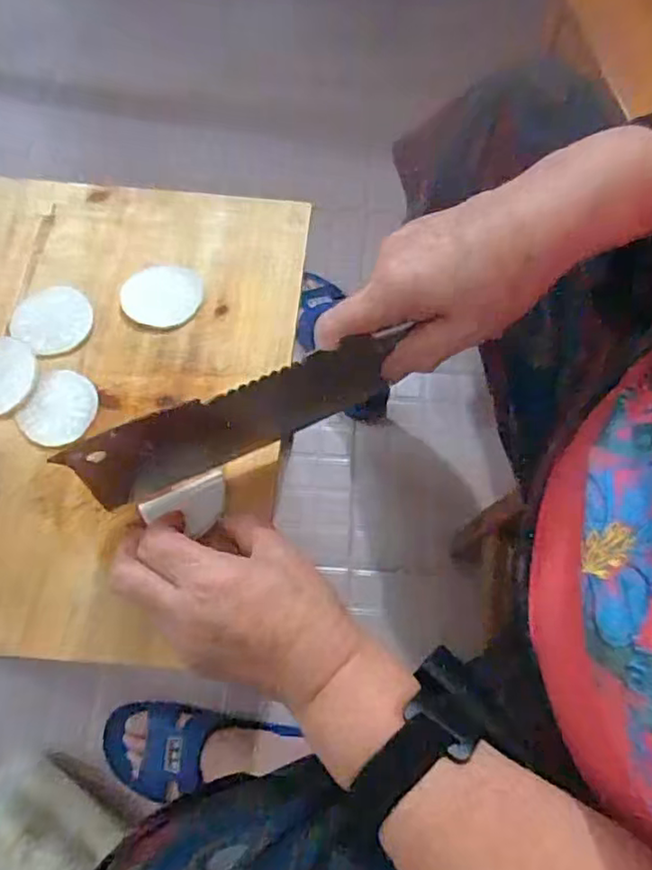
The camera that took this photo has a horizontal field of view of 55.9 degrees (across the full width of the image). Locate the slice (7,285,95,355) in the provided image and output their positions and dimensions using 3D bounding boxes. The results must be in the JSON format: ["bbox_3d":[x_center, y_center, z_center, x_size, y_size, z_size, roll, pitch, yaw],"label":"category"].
[{"bbox_3d":[-0.195,-0.084,0.441,0.055,0.005,0.052,0,67,-1],"label":"slice"}]

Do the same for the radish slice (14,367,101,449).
[{"bbox_3d":[-0.180,-0.018,0.415,0.049,0.004,0.053,0,67,-1],"label":"radish slice"}]

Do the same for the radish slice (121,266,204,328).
[{"bbox_3d":[-0.120,-0.103,0.450,0.057,0.007,0.049,-11,68,-6],"label":"radish slice"}]

